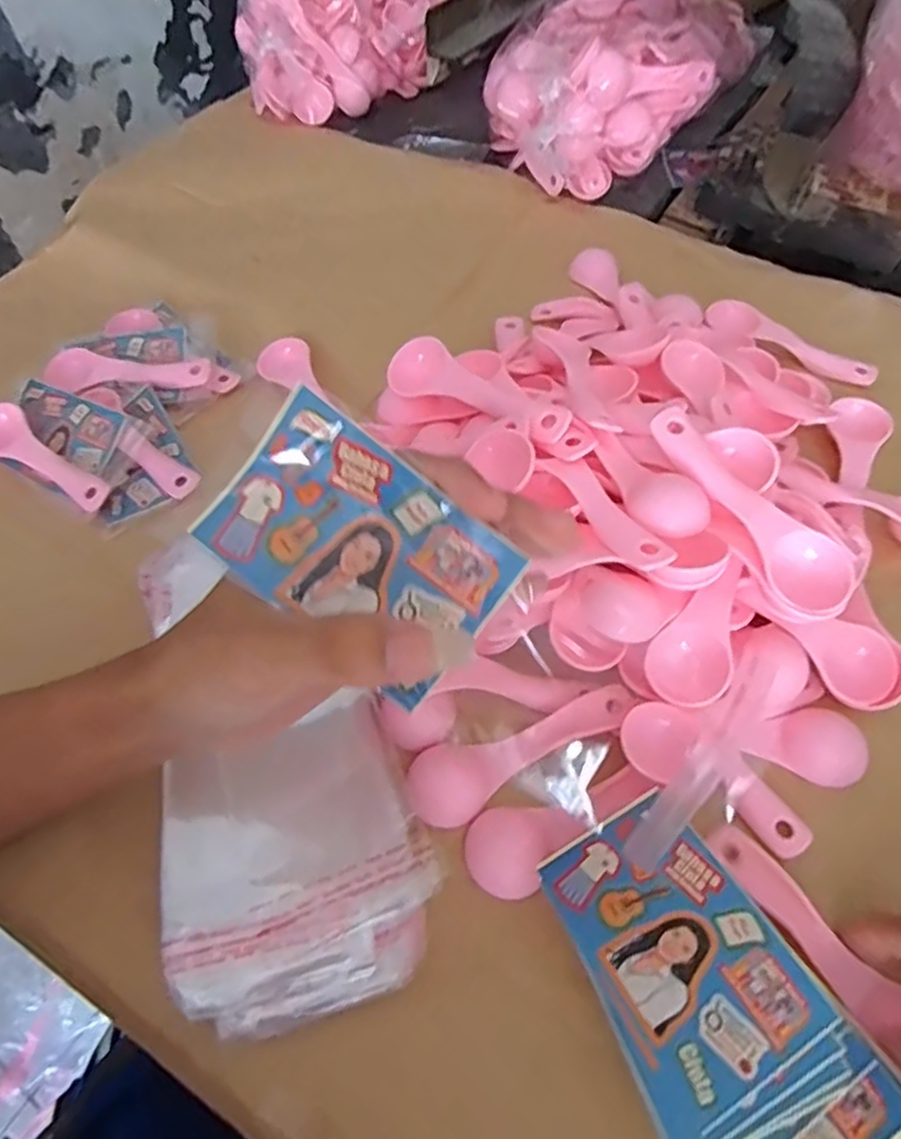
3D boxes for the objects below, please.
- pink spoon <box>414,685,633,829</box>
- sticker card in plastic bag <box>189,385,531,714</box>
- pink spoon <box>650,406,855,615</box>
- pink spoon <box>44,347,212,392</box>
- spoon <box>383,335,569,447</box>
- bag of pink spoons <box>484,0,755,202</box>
[{"bbox_3d":[0.031,0.079,0.297,0.106,0.015,0.033,-23,60,-14],"label":"pink spoon"},{"bbox_3d":[-0.030,-0.007,0.203,0.090,0.007,0.057,39,94,6],"label":"sticker card in plastic bag"},{"bbox_3d":[0.133,-0.030,0.293,0.031,0.019,0.110,-27,61,-16],"label":"pink spoon"},{"bbox_3d":[-0.215,-0.131,0.437,0.108,0.008,0.037,3,57,3],"label":"pink spoon"},{"bbox_3d":[0.014,-0.092,0.344,0.108,0.024,0.028,33,63,20],"label":"spoon"},{"bbox_3d":[0.152,-0.441,0.573,0.169,0.079,0.285,27,61,17],"label":"bag of pink spoons"}]

